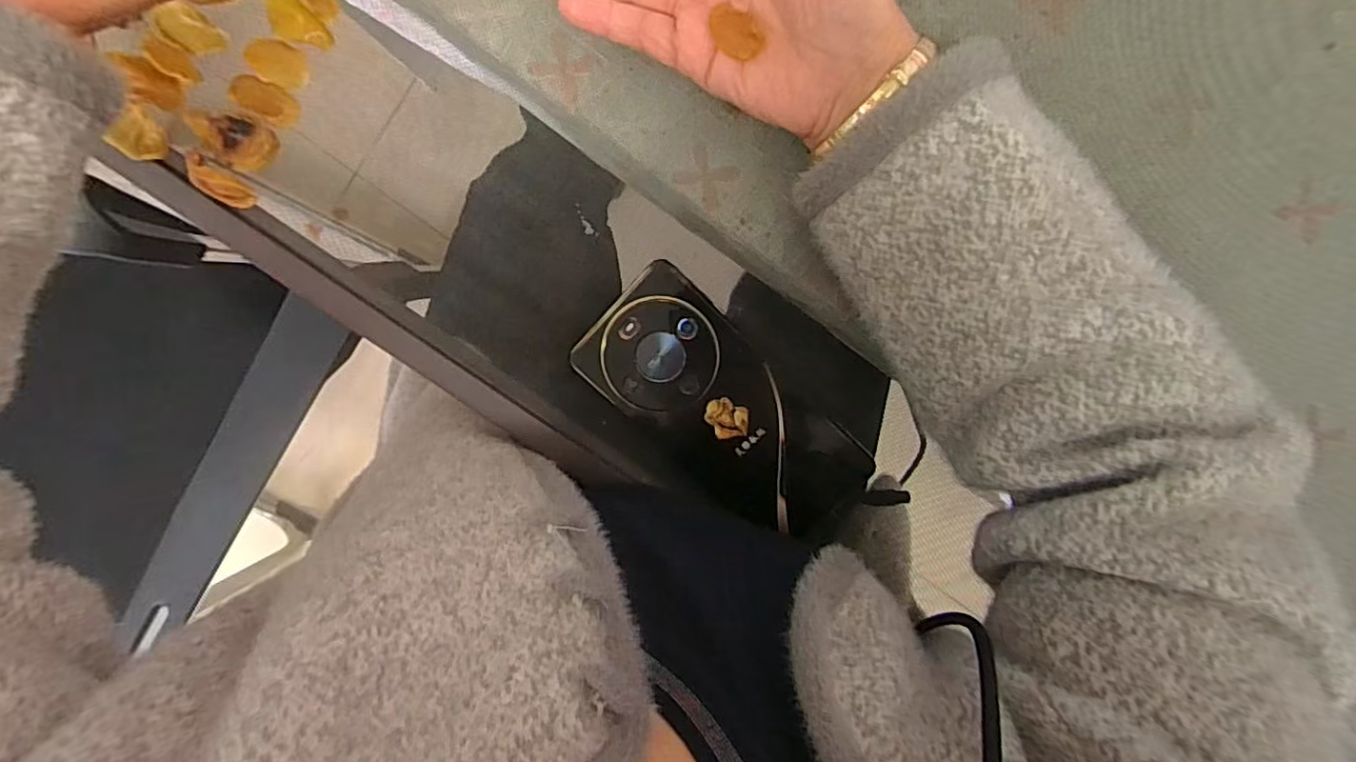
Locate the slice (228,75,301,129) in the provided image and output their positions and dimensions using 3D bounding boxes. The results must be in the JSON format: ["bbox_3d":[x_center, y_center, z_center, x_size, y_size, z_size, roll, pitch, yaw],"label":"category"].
[{"bbox_3d":[-0.204,-0.139,0.294,0.030,0.004,0.017,23,93,-19],"label":"slice"}]

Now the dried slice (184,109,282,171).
[{"bbox_3d":[-0.222,-0.121,0.294,0.040,0.005,0.024,24,98,-3],"label":"dried slice"}]

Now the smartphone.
[{"bbox_3d":[0.023,0.021,0.321,0.163,0.013,0.081,43,97,-6],"label":"smartphone"}]

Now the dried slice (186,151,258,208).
[{"bbox_3d":[-0.231,-0.099,0.298,0.034,0.004,0.015,33,97,-5],"label":"dried slice"}]

